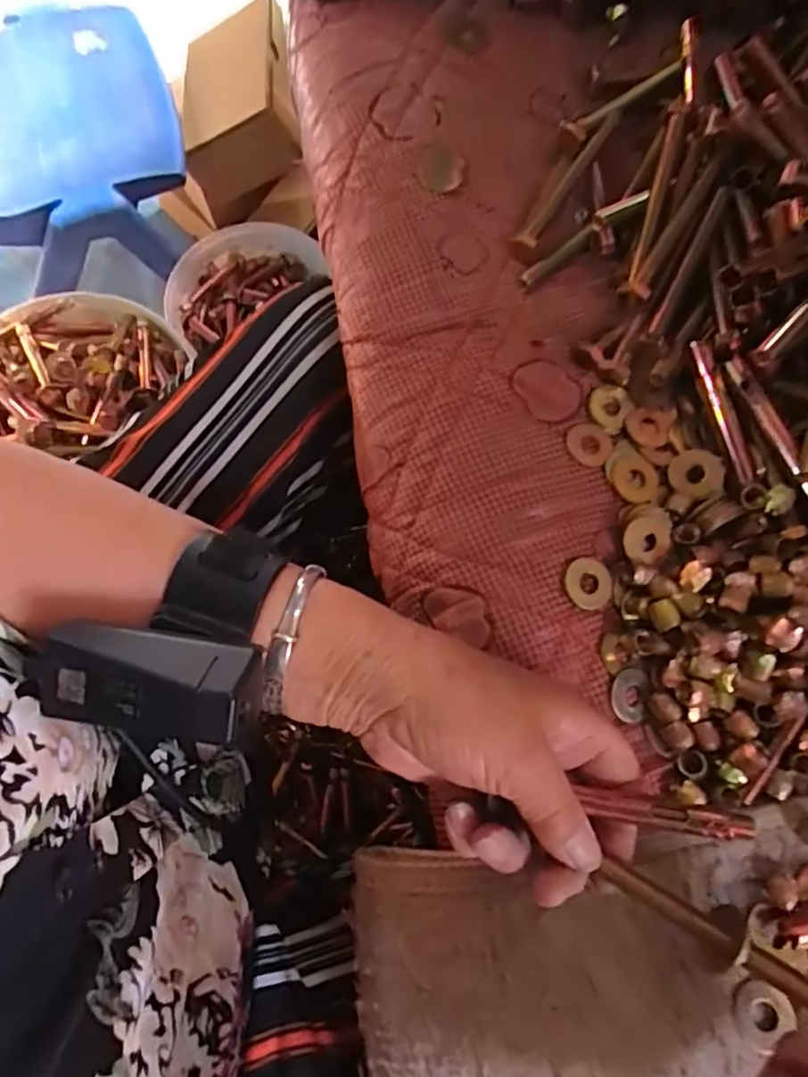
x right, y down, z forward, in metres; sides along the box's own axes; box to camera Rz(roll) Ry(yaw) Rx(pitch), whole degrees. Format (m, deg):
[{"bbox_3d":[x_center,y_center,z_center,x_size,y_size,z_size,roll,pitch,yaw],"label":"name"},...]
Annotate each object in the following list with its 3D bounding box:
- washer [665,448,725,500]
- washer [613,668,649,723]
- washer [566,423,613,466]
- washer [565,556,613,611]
[{"bbox_3d":[0.151,-0.033,0.312,0.029,0.004,0.025,-20,82,2],"label":"washer"},{"bbox_3d":[0.107,0.074,0.288,0.020,0.007,0.024,13,68,3],"label":"washer"},{"bbox_3d":[0.096,-0.049,0.313,0.024,0.004,0.024,-4,68,-4],"label":"washer"},{"bbox_3d":[0.090,0.021,0.291,0.025,0.004,0.024,-17,70,-9],"label":"washer"}]

